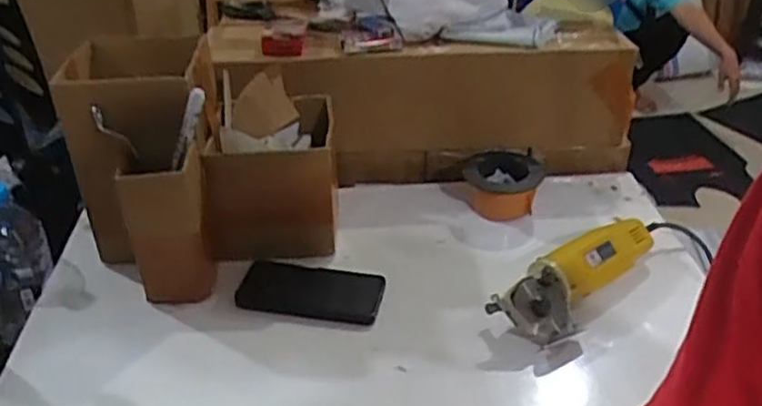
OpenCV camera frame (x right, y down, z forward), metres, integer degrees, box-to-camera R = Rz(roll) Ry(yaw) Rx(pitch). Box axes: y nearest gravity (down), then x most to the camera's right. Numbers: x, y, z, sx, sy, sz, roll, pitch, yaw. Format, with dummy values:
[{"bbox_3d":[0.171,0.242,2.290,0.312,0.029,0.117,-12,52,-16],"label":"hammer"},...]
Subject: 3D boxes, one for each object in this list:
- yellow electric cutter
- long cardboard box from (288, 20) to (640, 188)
[{"bbox_3d":[0.235,0.090,0.826,0.258,0.064,0.099,-24,39,-34],"label":"yellow electric cutter"},{"bbox_3d":[0.123,-0.132,1.040,0.484,0.184,0.117,-8,32,-12],"label":"long cardboard box"}]

